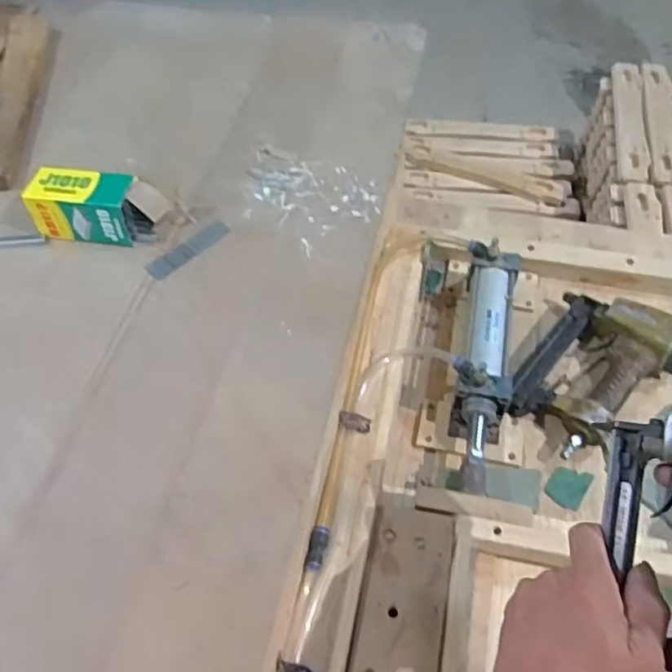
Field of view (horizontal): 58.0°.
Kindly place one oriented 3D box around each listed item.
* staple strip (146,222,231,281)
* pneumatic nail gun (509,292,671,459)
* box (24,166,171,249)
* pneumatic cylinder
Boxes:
[{"bbox_3d":[-0.173,-0.102,0.714,0.105,0.005,0.026,-37,63,-21],"label":"staple strip"},{"bbox_3d":[0.310,0.033,0.740,0.217,0.052,0.154,-39,63,-22],"label":"pneumatic nail gun"},{"bbox_3d":[-0.277,-0.150,0.708,0.151,0.062,0.065,7,57,6],"label":"box"},{"bbox_3d":[0.176,0.029,0.721,0.067,0.078,0.314,9,57,8],"label":"pneumatic cylinder"}]

